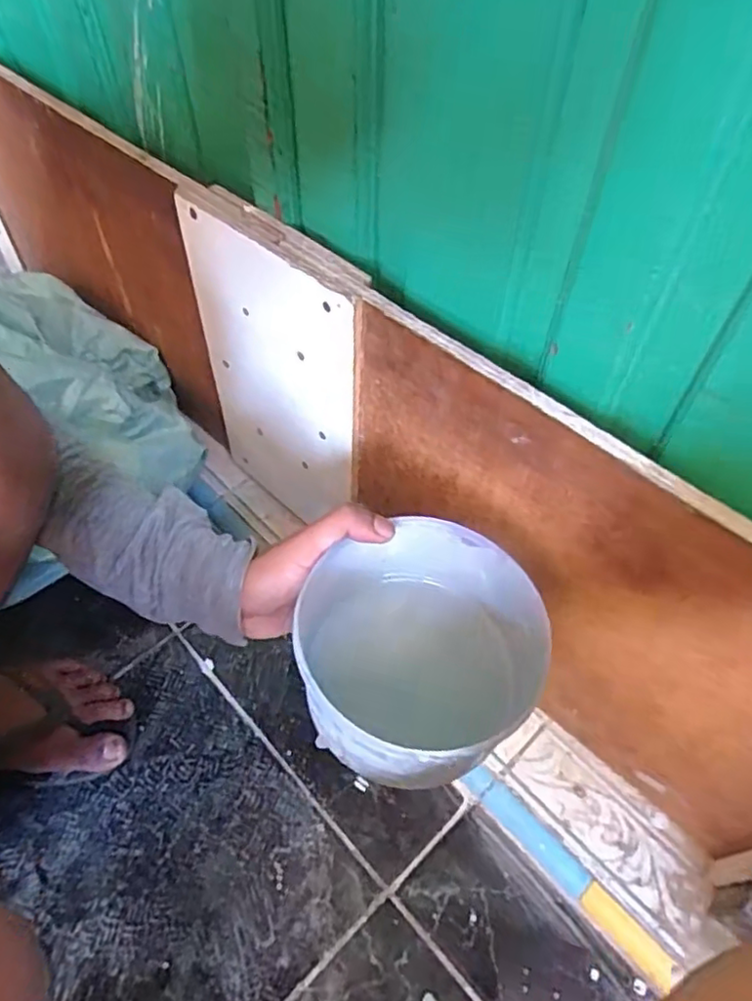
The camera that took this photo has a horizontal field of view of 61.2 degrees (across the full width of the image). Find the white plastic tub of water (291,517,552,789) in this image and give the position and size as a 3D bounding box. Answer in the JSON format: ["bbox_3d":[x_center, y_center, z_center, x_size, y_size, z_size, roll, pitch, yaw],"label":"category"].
[{"bbox_3d":[0.024,0.093,0.381,0.130,0.088,0.139,1,52,-1],"label":"white plastic tub of water"}]

